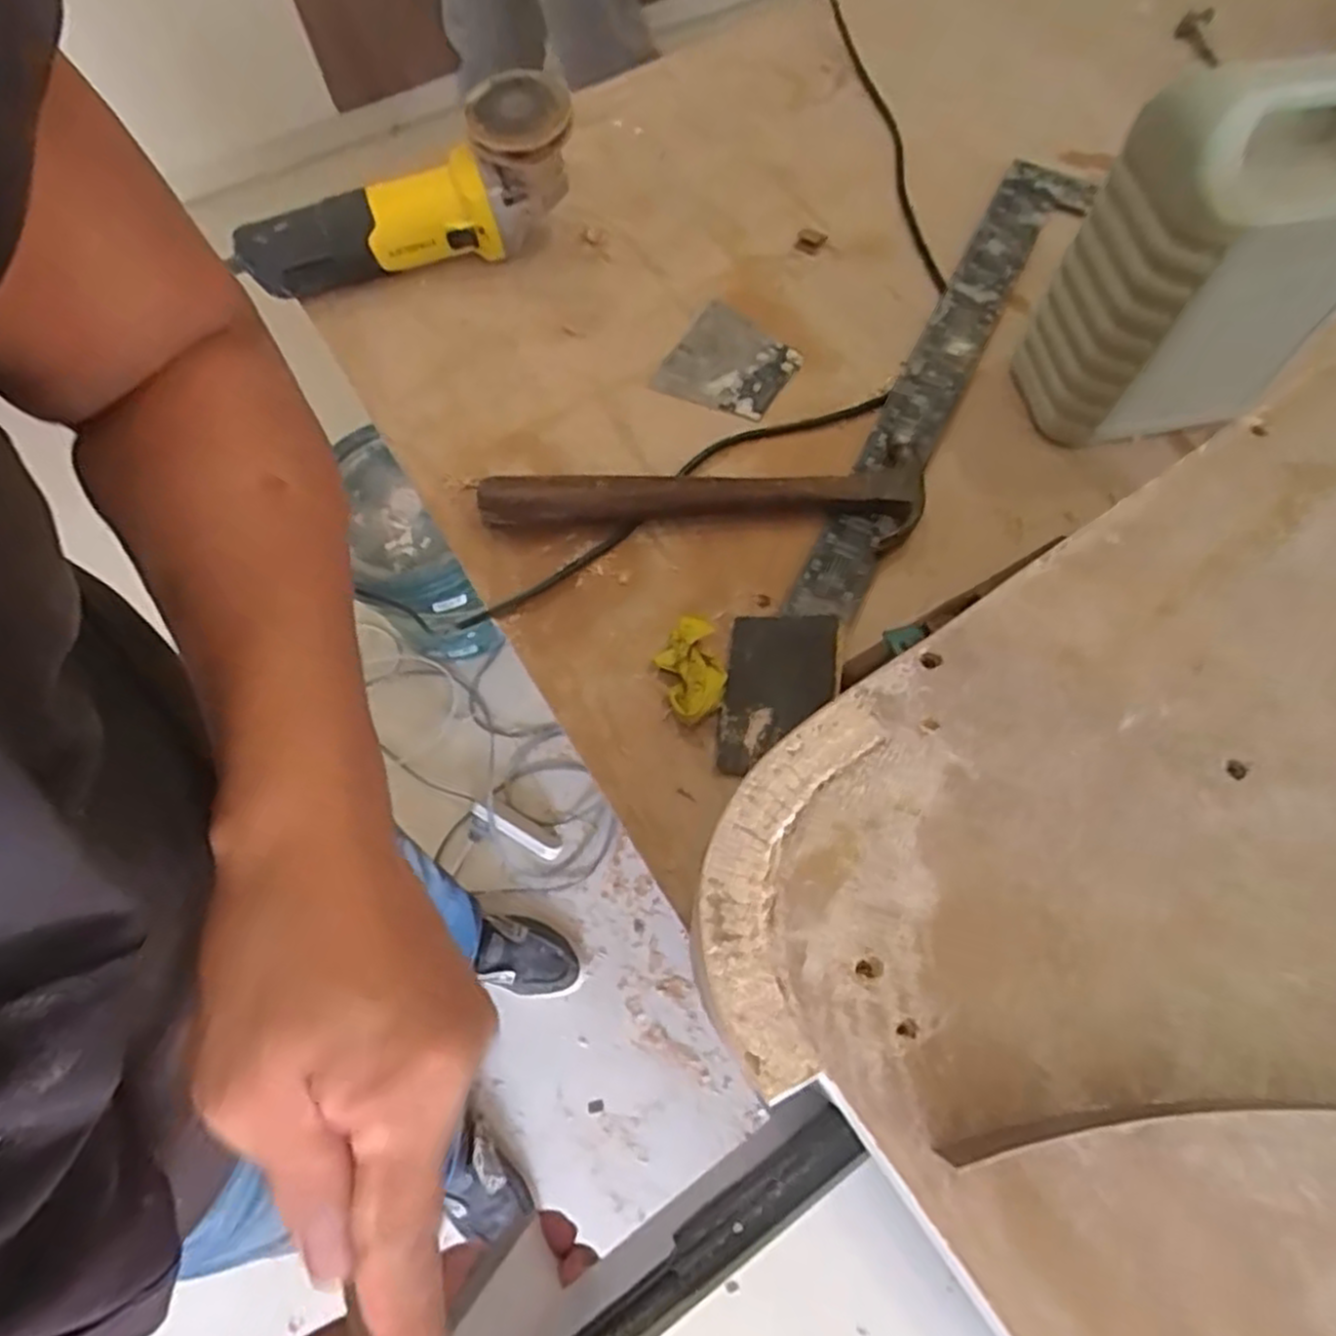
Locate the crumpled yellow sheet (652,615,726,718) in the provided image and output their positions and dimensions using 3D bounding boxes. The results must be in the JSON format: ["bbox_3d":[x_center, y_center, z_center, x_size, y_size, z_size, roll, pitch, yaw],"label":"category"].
[{"bbox_3d":[0.015,0.000,0.514,0.041,0.024,0.068,-19,69,-7],"label":"crumpled yellow sheet"}]

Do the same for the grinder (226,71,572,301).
[{"bbox_3d":[-0.210,-0.379,0.633,0.288,0.098,0.076,-18,68,9],"label":"grinder"}]

